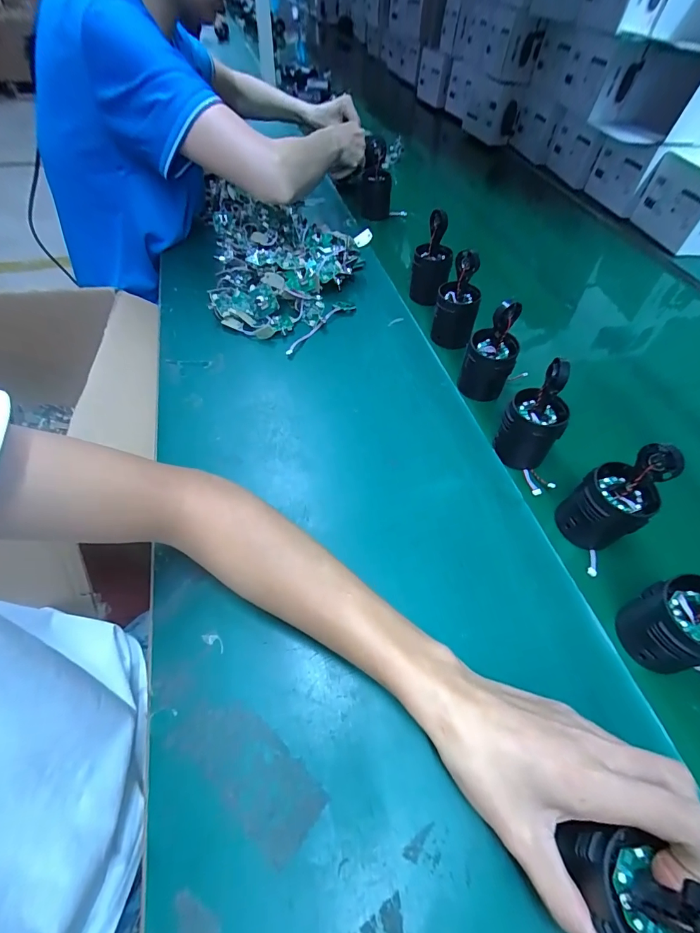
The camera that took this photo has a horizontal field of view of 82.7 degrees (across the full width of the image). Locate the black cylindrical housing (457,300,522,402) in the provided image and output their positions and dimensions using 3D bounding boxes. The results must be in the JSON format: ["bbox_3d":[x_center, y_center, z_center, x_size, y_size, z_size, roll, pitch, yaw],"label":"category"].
[{"bbox_3d":[0.162,-0.132,0.451,0.052,0.107,0.050,1,54,-1],"label":"black cylindrical housing"}]

